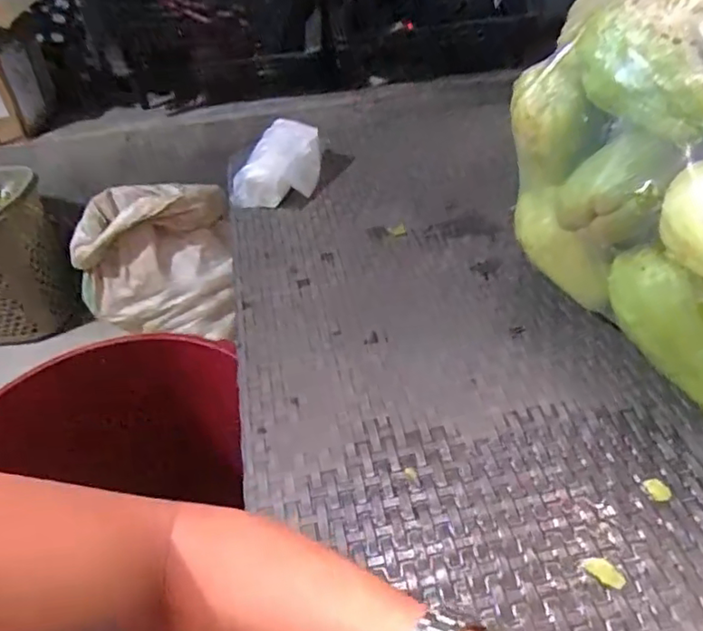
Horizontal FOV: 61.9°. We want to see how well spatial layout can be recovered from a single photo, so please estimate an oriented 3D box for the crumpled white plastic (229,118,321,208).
[{"bbox_3d":[-0.097,-0.193,0.754,0.114,0.067,0.109,-6,40,0],"label":"crumpled white plastic"}]

